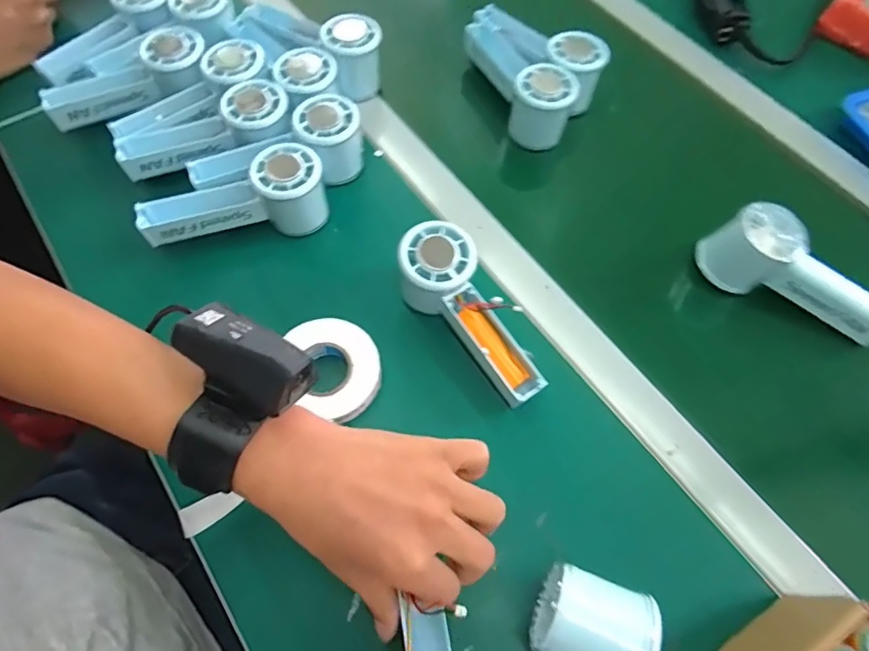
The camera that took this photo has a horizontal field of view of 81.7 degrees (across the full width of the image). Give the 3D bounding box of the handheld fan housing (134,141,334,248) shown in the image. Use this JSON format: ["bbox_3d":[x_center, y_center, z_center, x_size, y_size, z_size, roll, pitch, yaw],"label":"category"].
[{"bbox_3d":[-0.168,-0.103,0.428,0.150,0.064,0.054,-12,65,-8],"label":"handheld fan housing"}]

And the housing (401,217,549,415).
[{"bbox_3d":[0.026,-0.007,0.392,0.057,0.062,0.154,-33,84,-16],"label":"housing"}]

